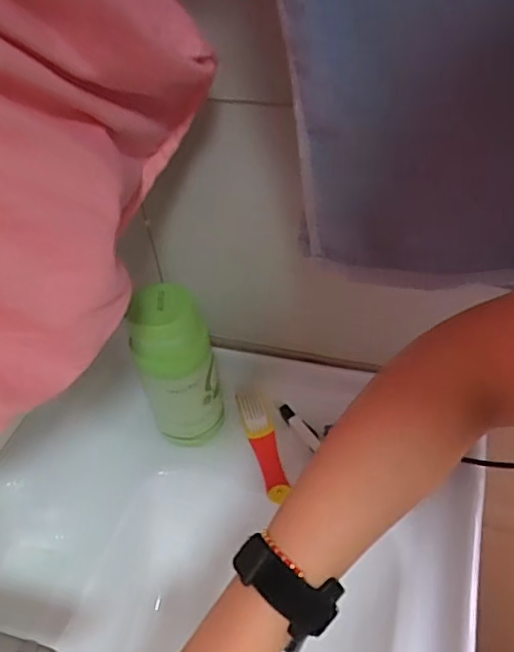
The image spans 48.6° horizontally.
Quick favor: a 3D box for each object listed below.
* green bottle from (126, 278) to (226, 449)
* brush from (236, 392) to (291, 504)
[{"bbox_3d":[-0.082,0.044,0.595,0.077,0.177,0.067,-13,47,-6],"label":"green bottle"},{"bbox_3d":[0.008,0.125,0.622,0.031,0.018,0.129,-15,47,-8],"label":"brush"}]

